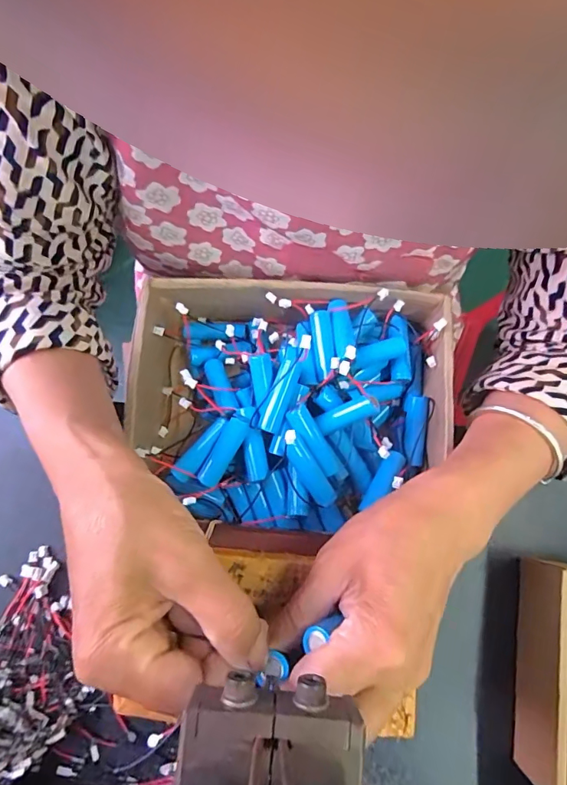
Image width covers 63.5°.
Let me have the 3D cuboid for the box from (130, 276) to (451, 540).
[{"bbox_3d":[0.000,0.007,0.318,0.210,0.066,0.169,6,77,-1],"label":"box"}]

